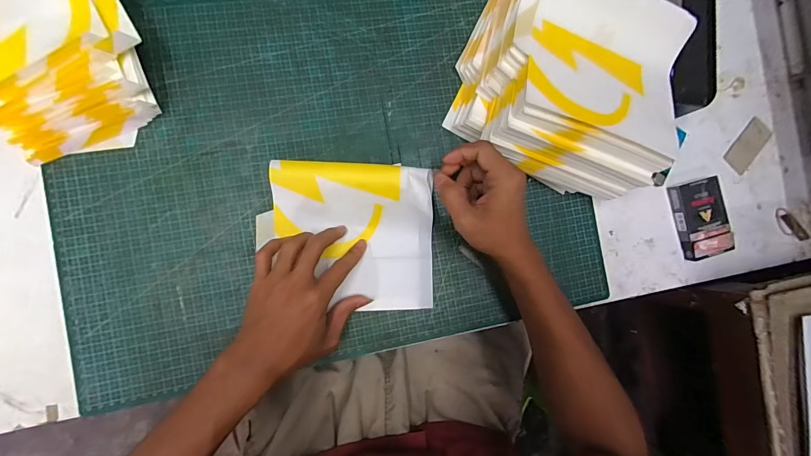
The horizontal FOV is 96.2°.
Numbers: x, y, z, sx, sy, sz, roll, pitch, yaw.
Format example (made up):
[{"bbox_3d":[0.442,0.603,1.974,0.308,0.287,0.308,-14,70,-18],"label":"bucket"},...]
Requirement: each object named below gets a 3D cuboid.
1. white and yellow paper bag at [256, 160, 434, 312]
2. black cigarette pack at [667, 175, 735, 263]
[{"bbox_3d":[-0.059,0.011,0.389,0.185,0.039,0.154,2,88,-10],"label":"white and yellow paper bag"},{"bbox_3d":[0.385,-0.013,0.475,0.064,0.025,0.098,-13,91,-10],"label":"black cigarette pack"}]

